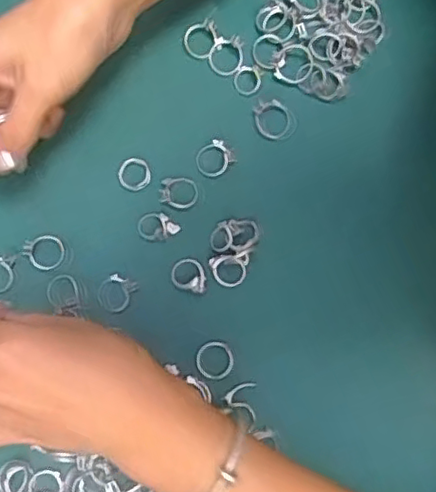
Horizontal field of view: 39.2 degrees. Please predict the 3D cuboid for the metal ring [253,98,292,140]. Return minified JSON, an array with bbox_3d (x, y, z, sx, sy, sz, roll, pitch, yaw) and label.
[{"bbox_3d":[0.034,-0.080,0.382,0.022,0.004,0.025,-2,80,0],"label":"metal ring"}]

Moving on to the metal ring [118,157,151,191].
[{"bbox_3d":[-0.052,-0.045,0.381,0.020,0.004,0.021,0,80,0],"label":"metal ring"}]

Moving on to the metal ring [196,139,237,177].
[{"bbox_3d":[-0.002,-0.055,0.380,0.024,0.004,0.021,-36,82,-6],"label":"metal ring"}]

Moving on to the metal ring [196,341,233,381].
[{"bbox_3d":[-0.002,0.067,0.362,0.022,0.004,0.022,0,80,0],"label":"metal ring"}]

